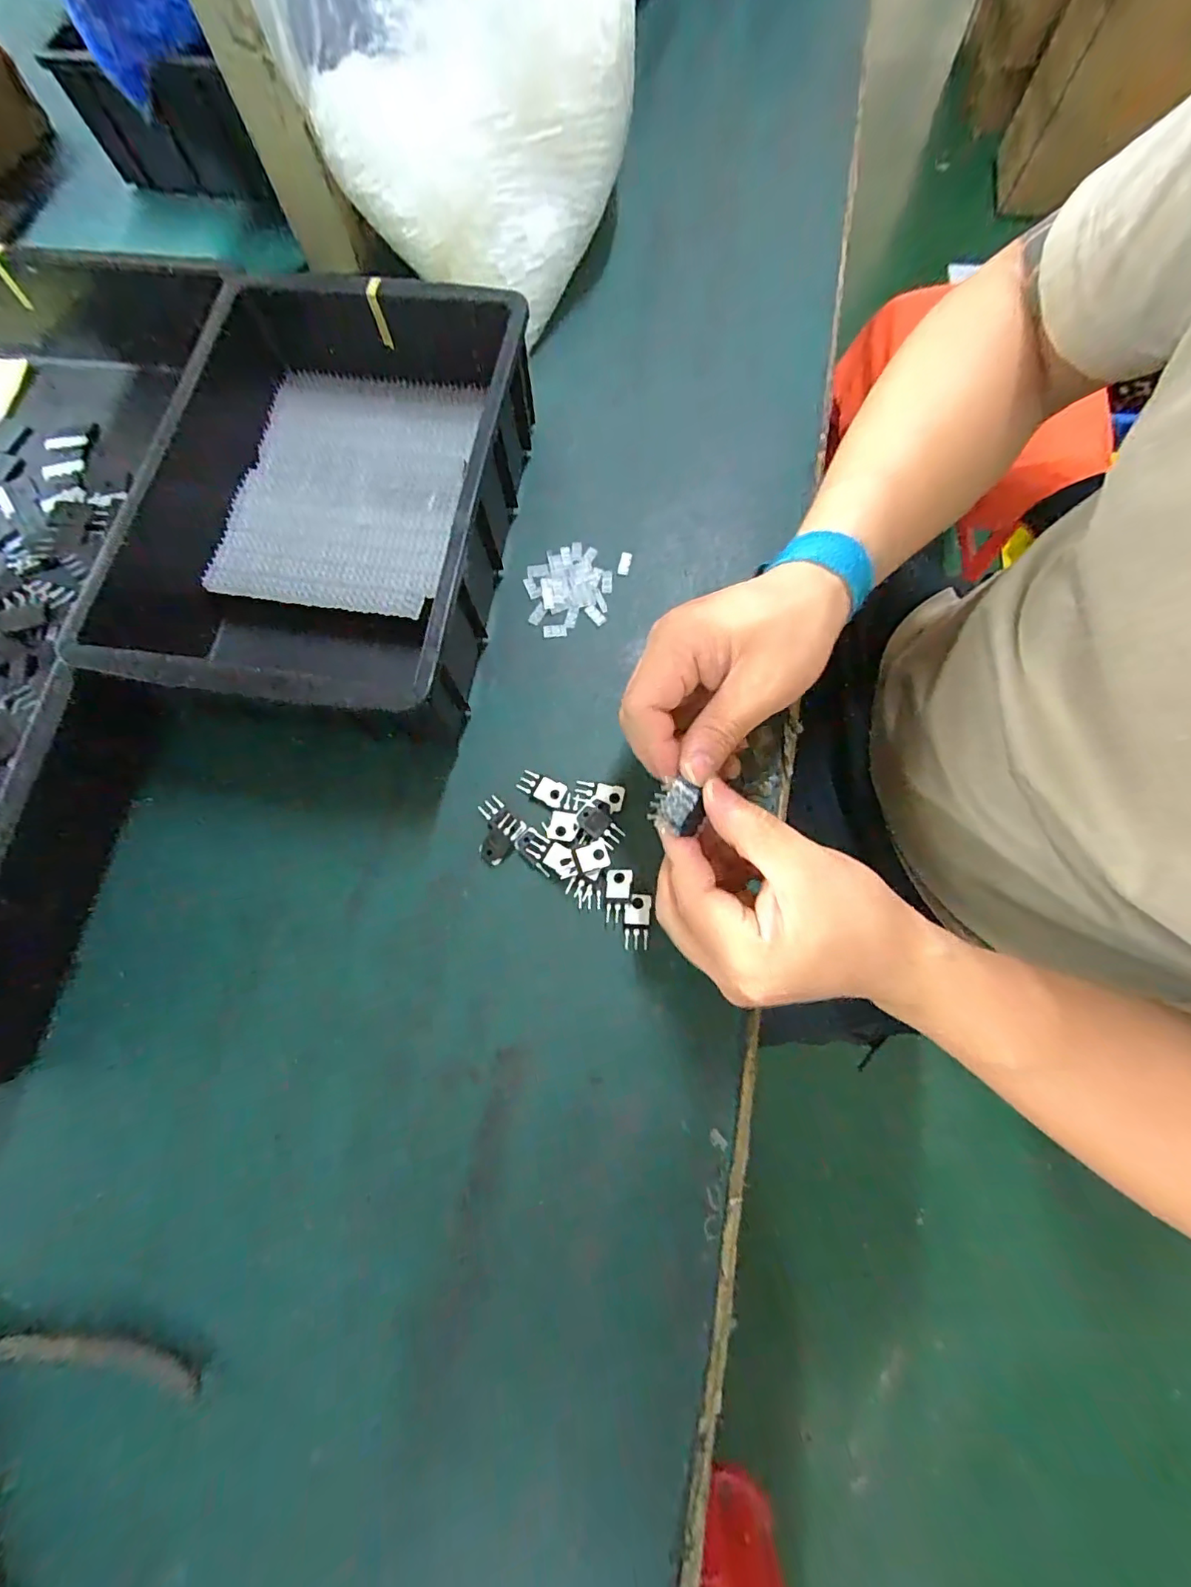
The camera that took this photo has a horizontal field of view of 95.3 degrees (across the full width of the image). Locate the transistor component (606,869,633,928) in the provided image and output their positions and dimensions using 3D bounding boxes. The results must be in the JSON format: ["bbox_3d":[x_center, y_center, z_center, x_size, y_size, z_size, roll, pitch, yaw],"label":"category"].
[{"bbox_3d":[0.013,0.060,0.314,0.015,0.004,0.033,3,75,2],"label":"transistor component"}]

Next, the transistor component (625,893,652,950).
[{"bbox_3d":[0.024,0.073,0.313,0.015,0.006,0.031,0,75,2],"label":"transistor component"}]

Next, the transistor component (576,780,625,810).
[{"bbox_3d":[0.003,0.000,0.333,0.030,0.004,0.015,13,75,5],"label":"transistor component"}]

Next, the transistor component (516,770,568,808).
[{"bbox_3d":[-0.033,-0.004,0.337,0.031,0.004,0.016,29,77,9],"label":"transistor component"}]

